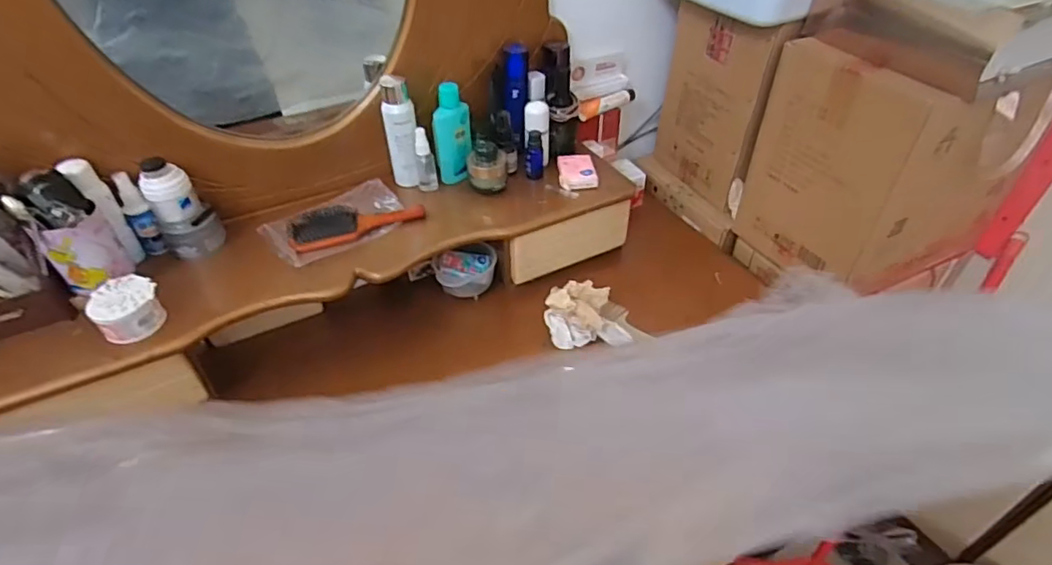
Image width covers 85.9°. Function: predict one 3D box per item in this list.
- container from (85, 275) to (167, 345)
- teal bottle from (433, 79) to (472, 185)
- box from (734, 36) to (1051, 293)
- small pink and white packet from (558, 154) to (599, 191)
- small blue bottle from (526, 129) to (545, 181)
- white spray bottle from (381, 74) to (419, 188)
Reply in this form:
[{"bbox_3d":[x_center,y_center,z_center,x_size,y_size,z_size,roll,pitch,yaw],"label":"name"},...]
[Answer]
[{"bbox_3d":[-0.468,0.032,0.665,0.061,0.047,0.069,28,49,29],"label":"container"},{"bbox_3d":[-0.114,-0.229,0.876,0.056,0.145,0.033,-7,42,-6],"label":"teal bottle"},{"bbox_3d":[0.557,-0.193,0.862,0.318,0.324,0.258,-21,45,-21],"label":"box"},{"bbox_3d":[0.081,-0.182,0.913,0.061,0.022,0.081,-5,42,-4],"label":"small pink and white packet"},{"bbox_3d":[0.015,-0.204,0.913,0.029,0.081,0.024,0,42,1],"label":"small blue bottle"},{"bbox_3d":[-0.190,-0.228,0.863,0.053,0.162,0.040,-7,42,-6],"label":"white spray bottle"}]

